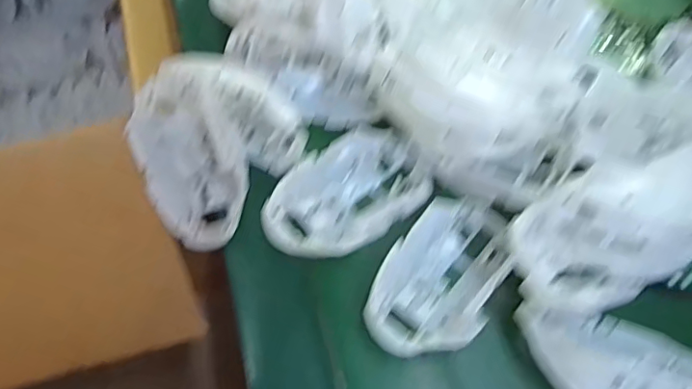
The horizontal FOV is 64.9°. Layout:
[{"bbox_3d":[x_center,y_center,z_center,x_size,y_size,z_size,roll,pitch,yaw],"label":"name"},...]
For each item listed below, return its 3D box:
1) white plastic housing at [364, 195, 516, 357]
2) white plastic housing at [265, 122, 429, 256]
[{"bbox_3d":[0.061,0.054,0.350,0.065,0.047,0.117,29,69,13],"label":"white plastic housing"},{"bbox_3d":[-0.002,0.001,0.366,0.110,0.034,0.066,-32,69,-13],"label":"white plastic housing"}]

